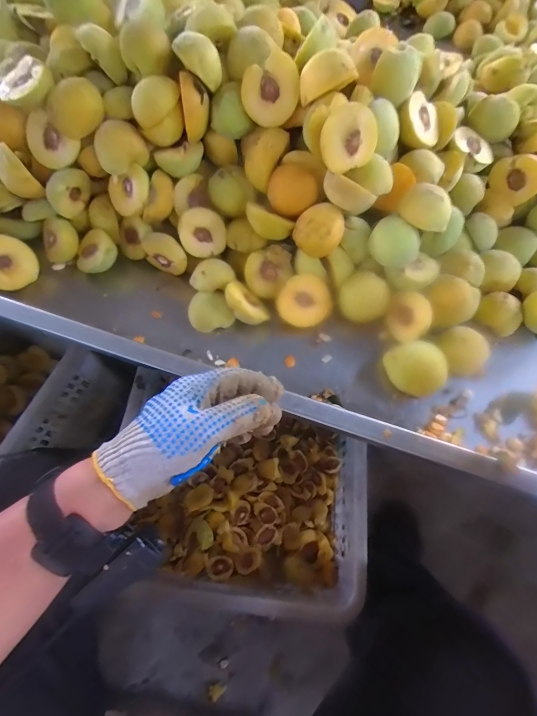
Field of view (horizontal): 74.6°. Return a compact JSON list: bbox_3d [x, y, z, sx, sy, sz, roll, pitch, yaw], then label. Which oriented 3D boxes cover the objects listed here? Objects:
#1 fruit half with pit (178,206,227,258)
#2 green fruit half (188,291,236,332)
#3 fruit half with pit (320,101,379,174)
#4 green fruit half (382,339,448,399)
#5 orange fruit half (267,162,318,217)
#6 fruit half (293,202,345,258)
[{"bbox_3d":[-0.089,-0.164,0.463,0.058,0.058,0.032,-16,26,-18],"label":"fruit half with pit"},{"bbox_3d":[-0.074,-0.061,0.442,0.053,0.027,0.047,-14,67,-7],"label":"green fruit half"},{"bbox_3d":[0.084,-0.236,0.374,0.059,0.060,0.030,-10,50,-5],"label":"fruit half with pit"},{"bbox_3d":[0.168,0.012,0.401,0.057,0.039,0.058,0,66,-1],"label":"green fruit half"},{"bbox_3d":[0.029,-0.202,0.425,0.057,0.054,0.030,21,31,-1],"label":"orange fruit half"},{"bbox_3d":[0.061,-0.151,0.417,0.050,0.059,0.032,26,25,-20],"label":"fruit half"}]

